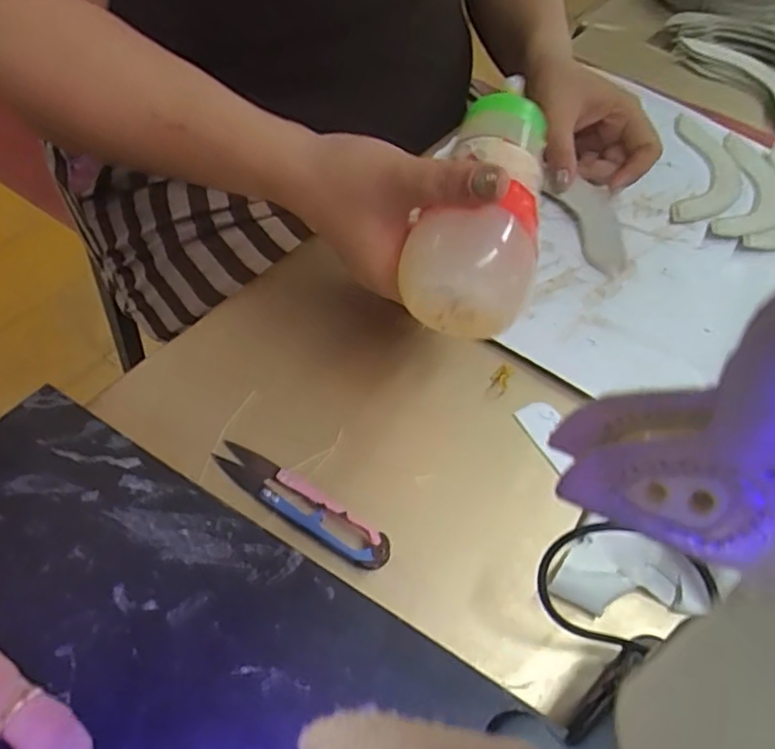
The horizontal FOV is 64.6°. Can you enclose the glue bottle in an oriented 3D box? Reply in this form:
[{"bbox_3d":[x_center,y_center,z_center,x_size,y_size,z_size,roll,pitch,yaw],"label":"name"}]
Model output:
[{"bbox_3d":[0.049,-0.084,0.310,0.060,0.049,0.131,14,72,6],"label":"glue bottle"}]

